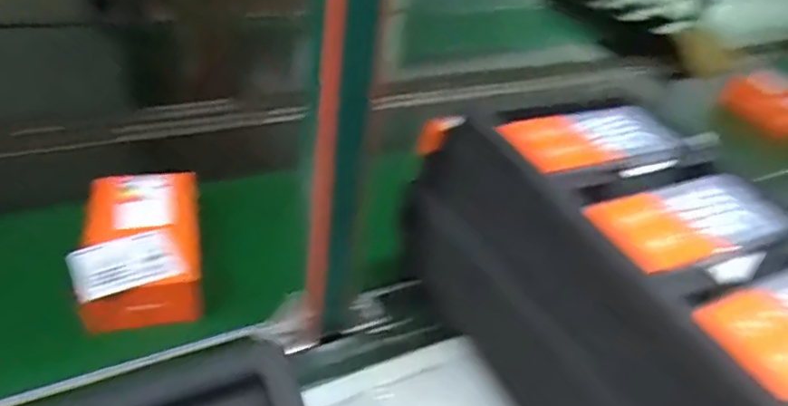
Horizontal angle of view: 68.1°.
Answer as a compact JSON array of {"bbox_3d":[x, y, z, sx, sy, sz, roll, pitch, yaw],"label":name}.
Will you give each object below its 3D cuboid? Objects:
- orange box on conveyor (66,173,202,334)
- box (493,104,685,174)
[{"bbox_3d":[-0.258,0.043,0.600,0.115,0.061,0.209,-4,36,-17],"label":"orange box on conveyor"},{"bbox_3d":[0.185,-0.064,0.551,0.173,0.017,0.071,-13,39,-27],"label":"box"}]

